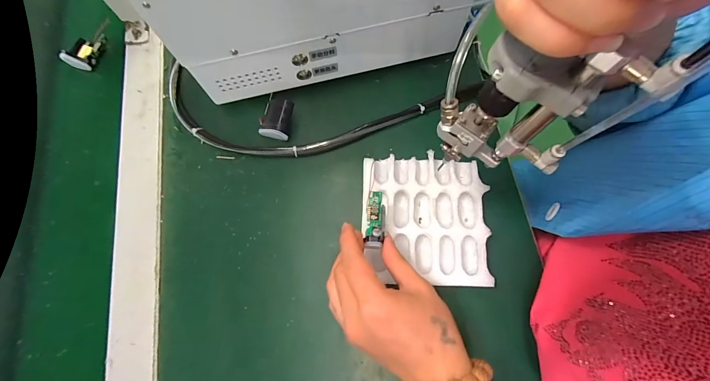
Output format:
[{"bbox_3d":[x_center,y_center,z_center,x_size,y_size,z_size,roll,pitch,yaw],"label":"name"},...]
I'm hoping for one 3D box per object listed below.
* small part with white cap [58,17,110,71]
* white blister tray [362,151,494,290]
[{"bbox_3d":[-0.366,-0.202,0.429,0.044,0.023,0.077,10,75,4],"label":"small part with white cap"},{"bbox_3d":[0.072,0.028,0.338,0.126,0.018,0.134,2,74,1],"label":"white blister tray"}]

